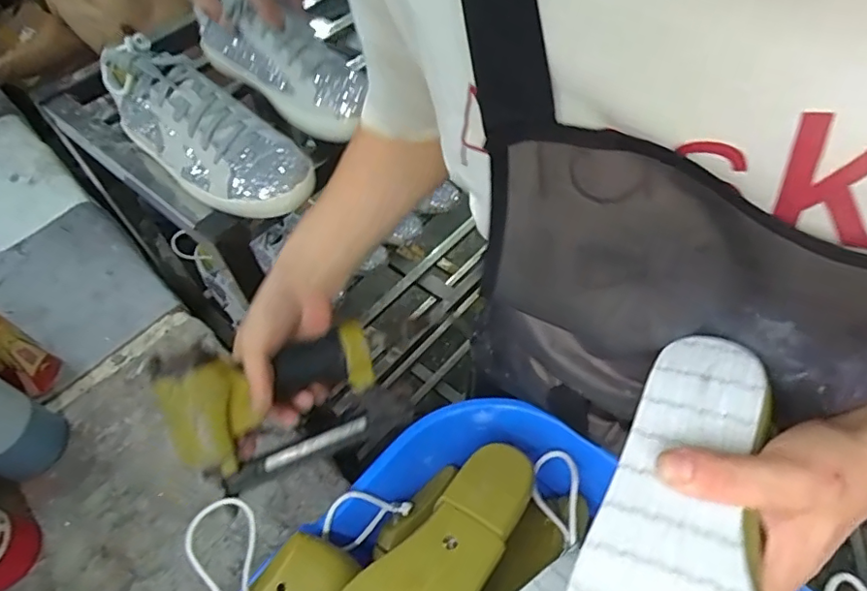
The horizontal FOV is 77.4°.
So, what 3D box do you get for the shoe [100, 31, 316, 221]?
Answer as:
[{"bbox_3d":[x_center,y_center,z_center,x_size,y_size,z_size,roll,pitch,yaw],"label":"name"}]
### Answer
[{"bbox_3d":[-0.205,-0.143,0.480,0.208,0.086,0.076,35,62,6],"label":"shoe"}]

